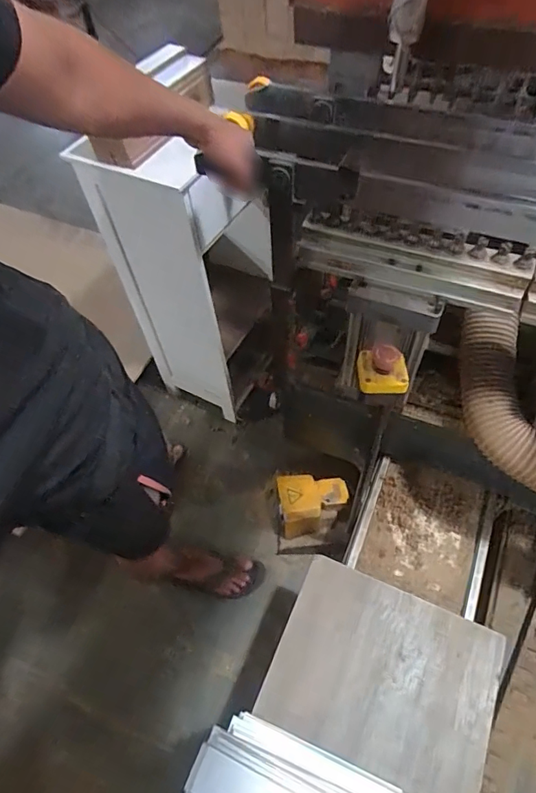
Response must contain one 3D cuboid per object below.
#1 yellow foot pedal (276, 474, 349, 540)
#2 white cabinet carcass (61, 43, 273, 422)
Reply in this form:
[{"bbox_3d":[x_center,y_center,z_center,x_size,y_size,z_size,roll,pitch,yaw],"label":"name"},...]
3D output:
[{"bbox_3d":[0.134,0.314,1.401,0.203,0.139,0.160,-6,57,0],"label":"yellow foot pedal"},{"bbox_3d":[-0.203,-0.397,1.378,0.340,0.898,0.439,12,59,11],"label":"white cabinet carcass"}]

